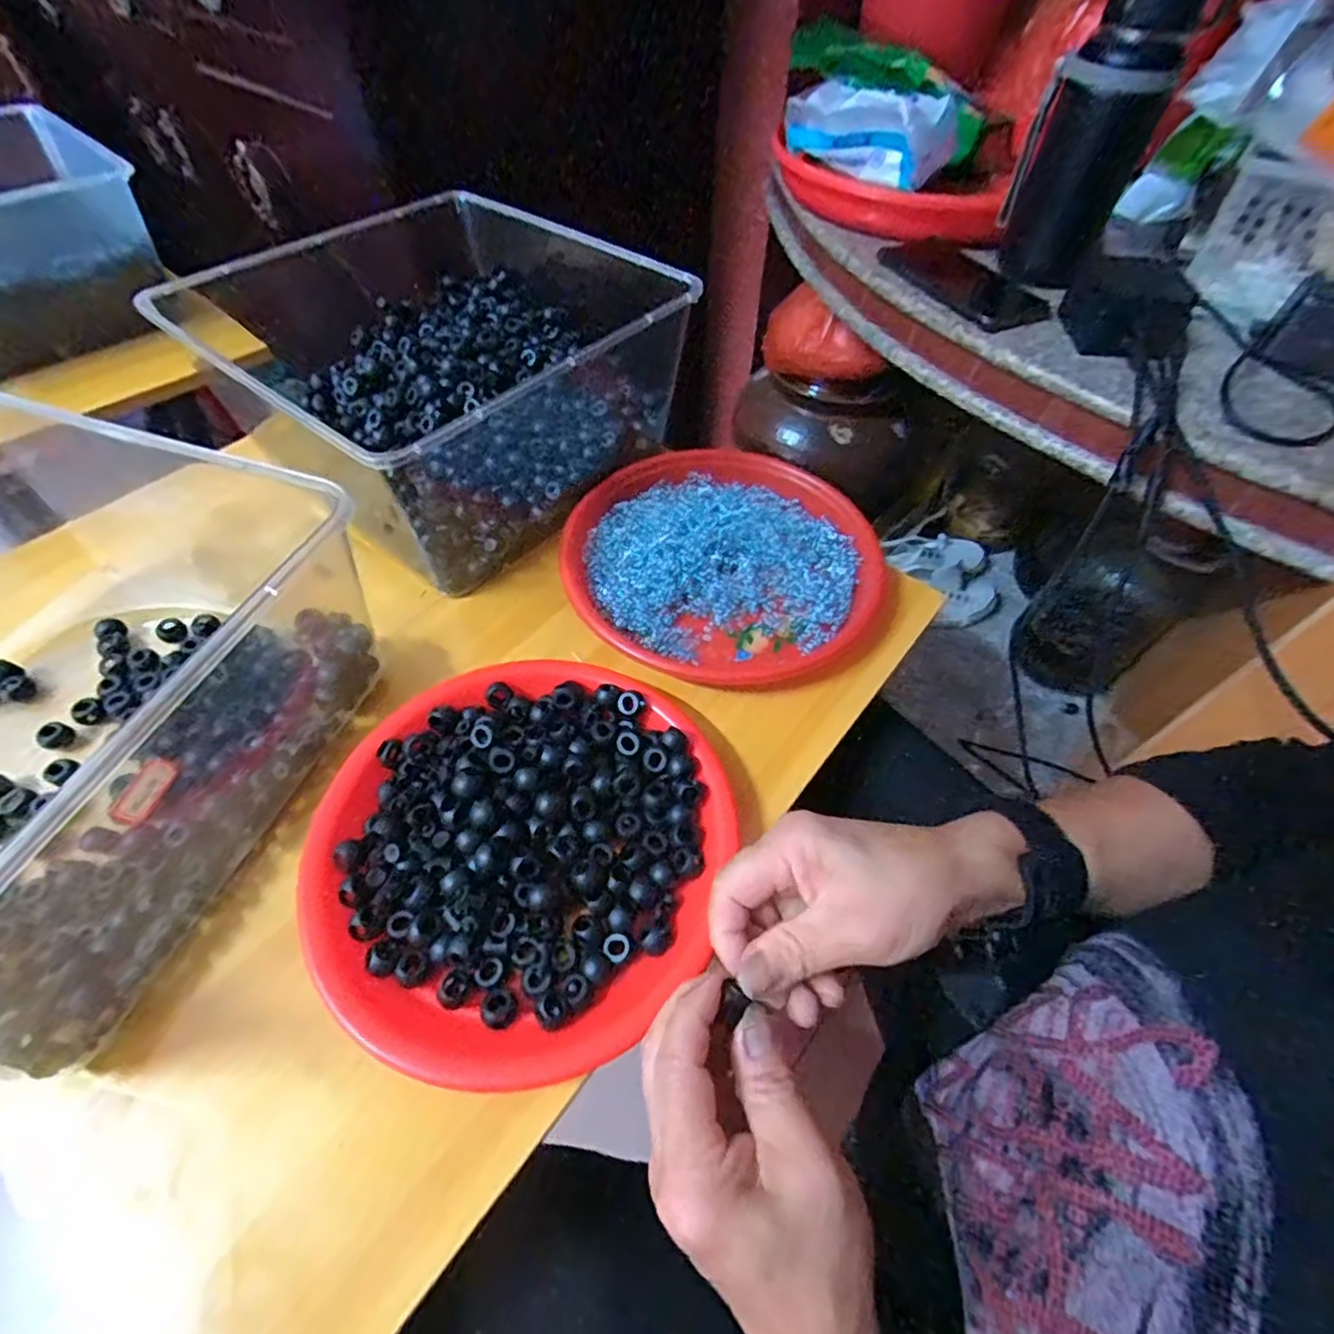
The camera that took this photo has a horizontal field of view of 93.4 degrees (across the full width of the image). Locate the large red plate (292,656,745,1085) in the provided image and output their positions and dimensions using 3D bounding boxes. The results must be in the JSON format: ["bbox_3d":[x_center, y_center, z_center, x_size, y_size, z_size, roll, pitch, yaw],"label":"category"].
[{"bbox_3d":[-0.079,0.093,0.355,0.217,0.043,0.228,1,54,-1],"label":"large red plate"}]

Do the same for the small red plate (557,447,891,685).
[{"bbox_3d":[0.041,-0.085,0.494,0.237,0.030,0.224,1,54,-1],"label":"small red plate"}]

